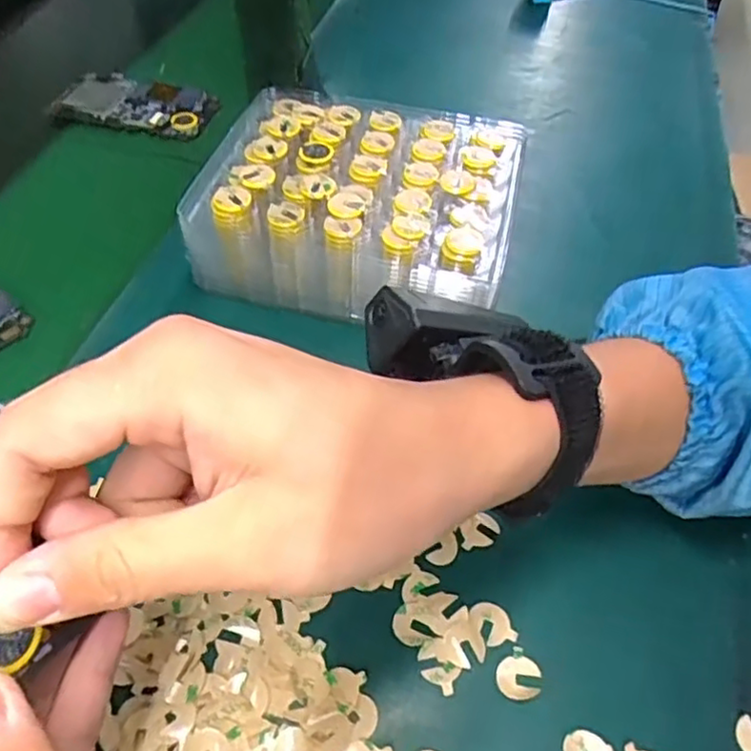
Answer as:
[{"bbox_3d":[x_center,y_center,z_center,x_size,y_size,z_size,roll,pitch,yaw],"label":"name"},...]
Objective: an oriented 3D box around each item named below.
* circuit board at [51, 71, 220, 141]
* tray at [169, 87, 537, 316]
[{"bbox_3d":[-0.187,-0.214,0.517,0.121,0.014,0.060,6,51,5],"label":"circuit board"},{"bbox_3d":[-0.007,-0.100,0.396,0.171,0.065,0.142,13,52,6],"label":"tray"}]

